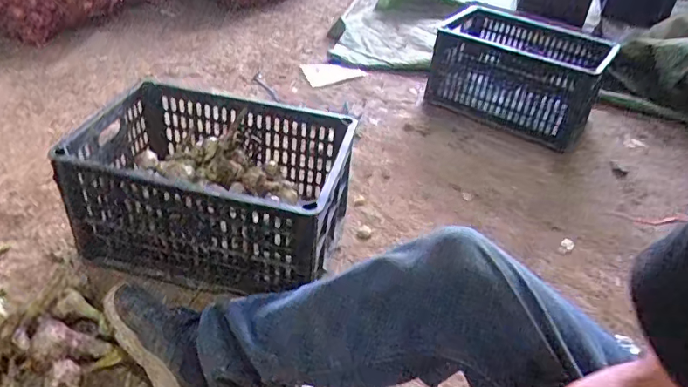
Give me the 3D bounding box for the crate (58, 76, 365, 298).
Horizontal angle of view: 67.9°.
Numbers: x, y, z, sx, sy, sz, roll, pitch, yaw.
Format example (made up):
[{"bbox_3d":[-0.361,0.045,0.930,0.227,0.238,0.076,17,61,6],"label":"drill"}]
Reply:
[{"bbox_3d":[-0.226,-0.003,0.946,0.433,0.246,0.285,12,38,4],"label":"crate"}]

